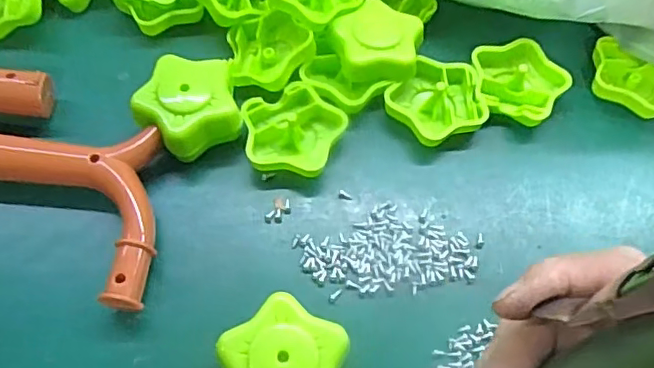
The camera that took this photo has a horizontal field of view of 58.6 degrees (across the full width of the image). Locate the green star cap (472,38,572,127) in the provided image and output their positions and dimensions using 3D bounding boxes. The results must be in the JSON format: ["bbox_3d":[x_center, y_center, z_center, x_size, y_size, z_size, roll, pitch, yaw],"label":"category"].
[{"bbox_3d":[0.135,-0.074,0.420,0.065,0.022,0.062,36,65,17],"label":"green star cap"}]

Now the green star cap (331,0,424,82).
[{"bbox_3d":[0.036,-0.100,0.411,0.061,0.019,0.057,1,60,-2],"label":"green star cap"}]

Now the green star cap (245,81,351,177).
[{"bbox_3d":[-0.025,-0.035,0.386,0.062,0.019,0.065,22,61,10],"label":"green star cap"}]

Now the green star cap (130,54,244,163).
[{"bbox_3d":[-0.088,-0.049,0.374,0.063,0.032,0.060,6,60,1],"label":"green star cap"}]

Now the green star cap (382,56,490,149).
[{"bbox_3d":[0.079,-0.057,0.403,0.062,0.021,0.066,35,64,17],"label":"green star cap"}]

